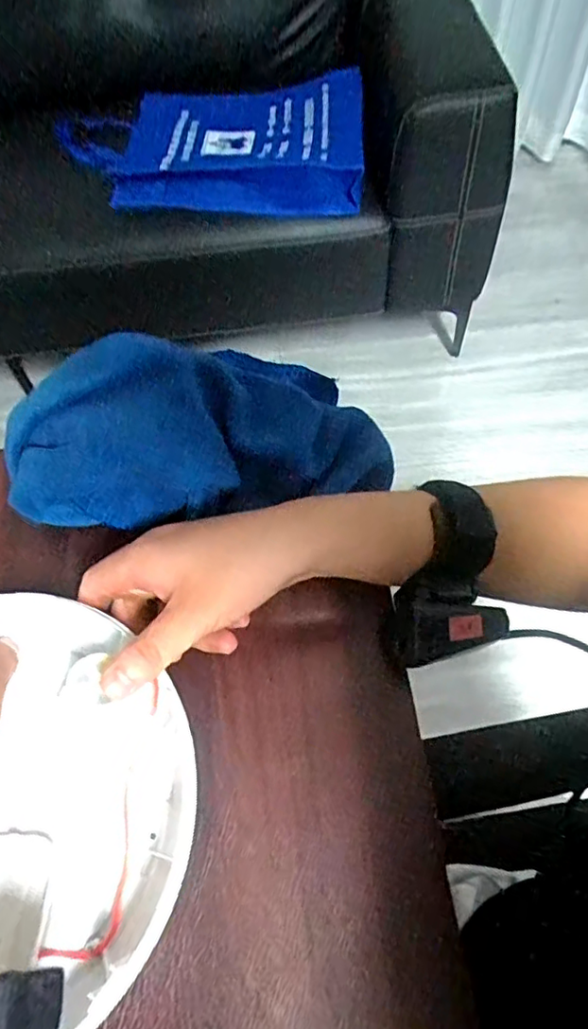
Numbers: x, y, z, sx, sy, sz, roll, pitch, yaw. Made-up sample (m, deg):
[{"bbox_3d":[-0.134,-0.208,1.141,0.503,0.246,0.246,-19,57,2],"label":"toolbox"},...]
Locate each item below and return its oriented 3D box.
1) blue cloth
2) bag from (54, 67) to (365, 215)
[{"bbox_3d":[-0.059,-0.045,0.365,0.219,0.093,0.085,-13,61,-4],"label":"blue cloth"},{"bbox_3d":[-0.158,-0.718,1.238,0.588,0.200,0.159,-3,61,1],"label":"bag"}]

